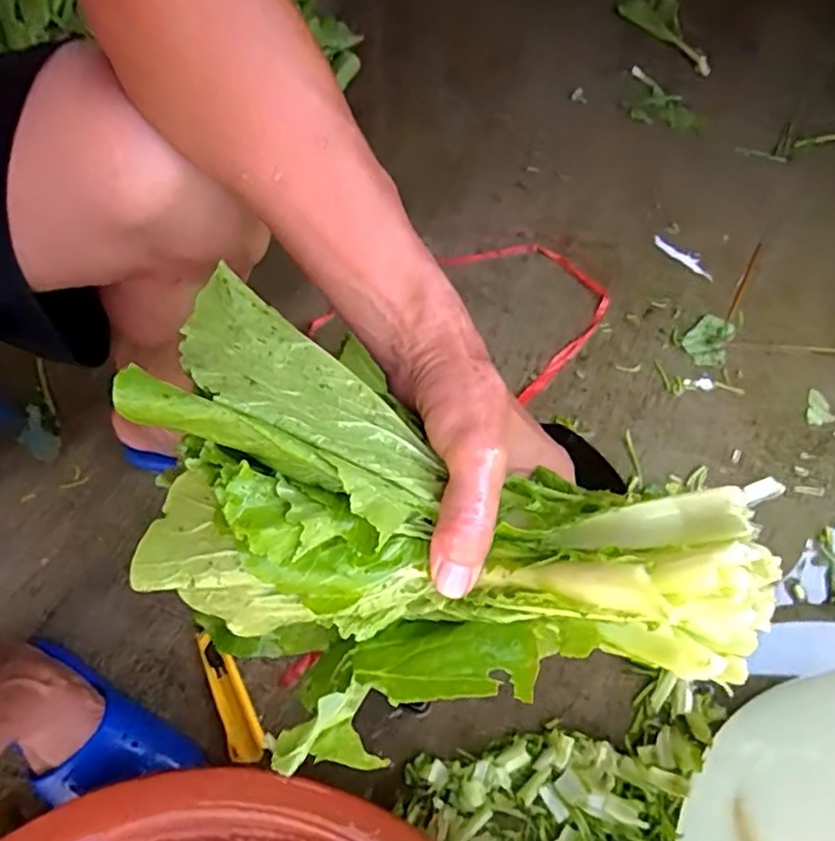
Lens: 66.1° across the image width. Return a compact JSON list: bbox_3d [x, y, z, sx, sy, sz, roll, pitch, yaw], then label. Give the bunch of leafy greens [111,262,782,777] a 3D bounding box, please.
[{"bbox_3d":[-0.013,0.074,0.307,0.278,0.153,0.160,27,66,10],"label":"bunch of leafy greens"}]

